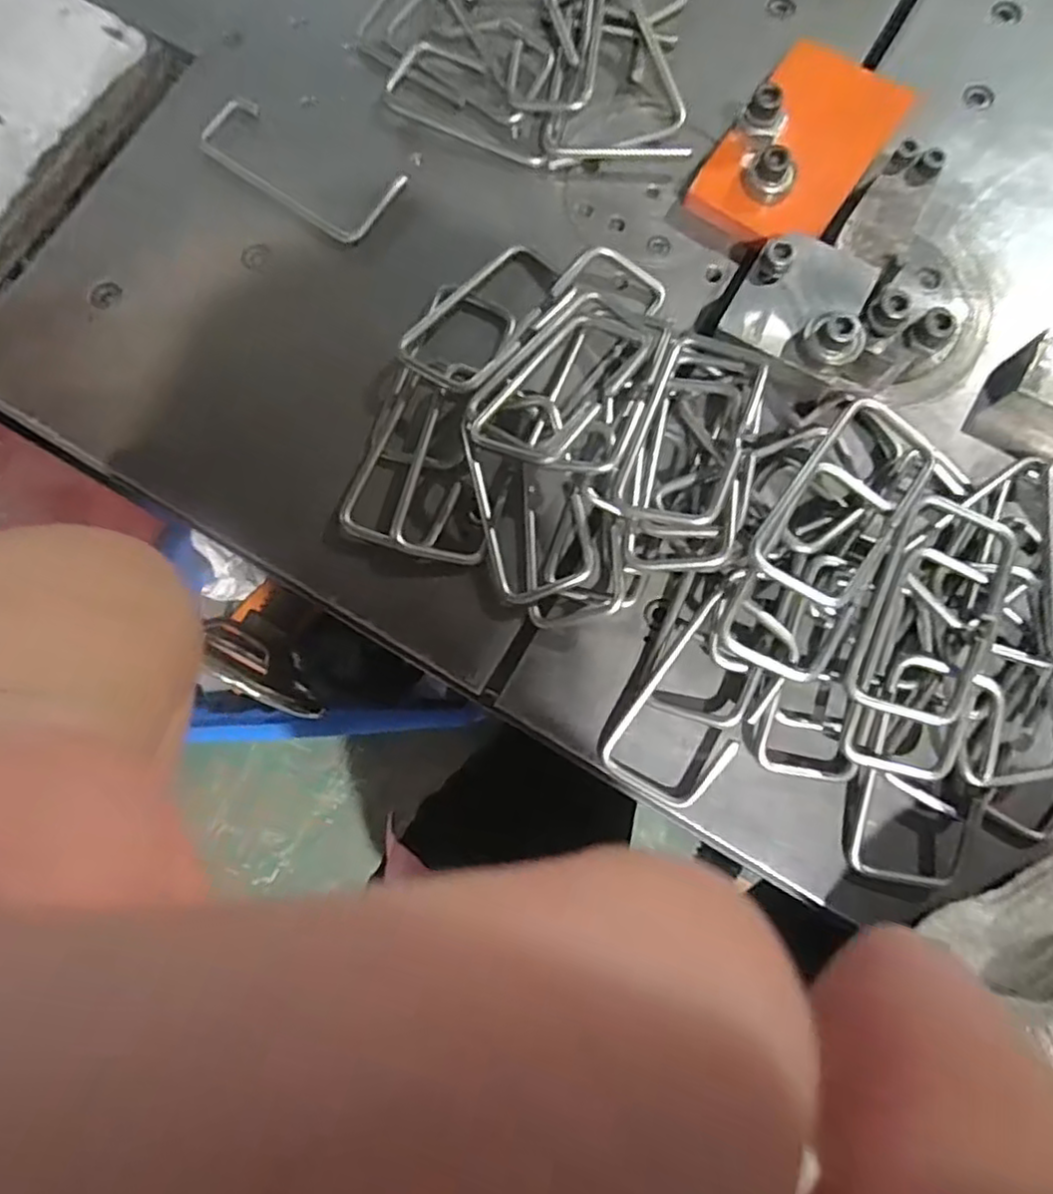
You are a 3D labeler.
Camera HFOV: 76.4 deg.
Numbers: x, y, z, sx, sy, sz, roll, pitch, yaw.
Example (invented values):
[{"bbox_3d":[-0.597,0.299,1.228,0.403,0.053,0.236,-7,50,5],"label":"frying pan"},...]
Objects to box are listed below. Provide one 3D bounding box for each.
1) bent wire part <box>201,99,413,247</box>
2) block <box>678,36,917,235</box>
[{"bbox_3d":[-0.134,-0.248,0.387,0.120,0.004,0.051,29,81,6],"label":"bent wire part"},{"bbox_3d":[0.156,-0.252,0.379,0.075,0.018,0.123,35,82,7],"label":"block"}]

